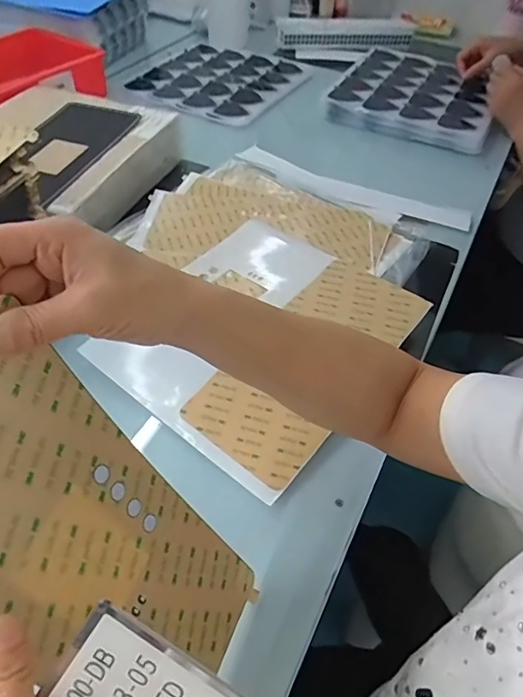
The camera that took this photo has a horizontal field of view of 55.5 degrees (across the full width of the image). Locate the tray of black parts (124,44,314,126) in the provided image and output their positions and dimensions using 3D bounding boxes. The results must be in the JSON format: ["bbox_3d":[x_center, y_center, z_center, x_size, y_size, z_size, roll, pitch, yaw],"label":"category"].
[{"bbox_3d":[-0.096,-0.571,1.053,0.304,0.028,0.341,26,52,18],"label":"tray of black parts"}]

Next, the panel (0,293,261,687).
[{"bbox_3d":[-0.095,0.116,0.288,0.011,0.280,0.126,-8,38,33],"label":"panel"}]

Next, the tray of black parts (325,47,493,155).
[{"bbox_3d":[0.306,-0.500,0.974,0.293,0.041,0.341,22,51,15],"label":"tray of black parts"}]

